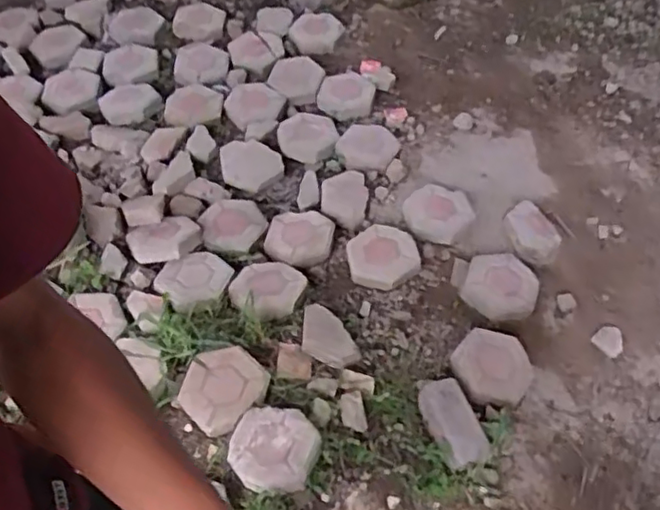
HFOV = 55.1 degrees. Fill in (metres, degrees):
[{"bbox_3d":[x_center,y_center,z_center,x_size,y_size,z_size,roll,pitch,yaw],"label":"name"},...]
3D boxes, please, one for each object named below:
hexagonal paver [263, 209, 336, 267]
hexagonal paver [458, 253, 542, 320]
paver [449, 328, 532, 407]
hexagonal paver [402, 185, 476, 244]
[{"bbox_3d":[-0.093,-0.049,1.909,0.203,0.039,0.198,7,55,6],"label":"hexagonal paver"},{"bbox_3d":[0.486,0.093,1.807,0.202,0.057,0.199,19,70,10],"label":"hexagonal paver"},{"bbox_3d":[0.419,0.281,1.624,0.207,0.056,0.218,16,52,9],"label":"paver"},{"bbox_3d":[0.330,-0.131,1.934,0.213,0.047,0.199,2,51,-2],"label":"hexagonal paver"}]

